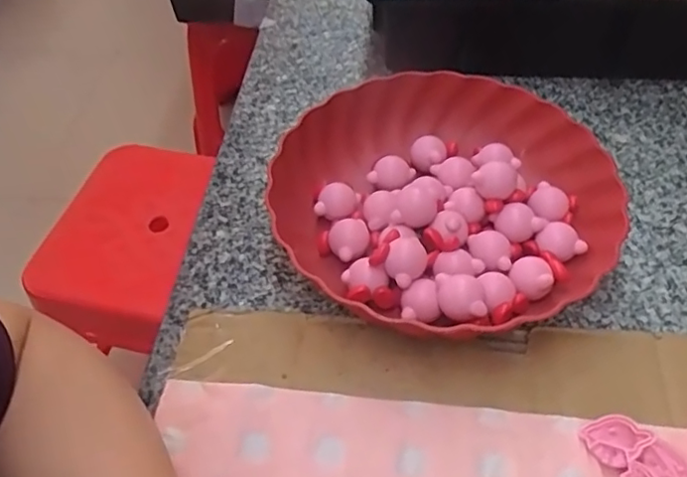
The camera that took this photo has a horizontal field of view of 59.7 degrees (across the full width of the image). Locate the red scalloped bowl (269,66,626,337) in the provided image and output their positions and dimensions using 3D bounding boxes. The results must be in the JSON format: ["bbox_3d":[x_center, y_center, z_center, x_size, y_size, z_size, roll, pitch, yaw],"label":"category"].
[{"bbox_3d":[0.074,-0.032,0.444,0.238,0.047,0.230,-2,48,2],"label":"red scalloped bowl"}]

